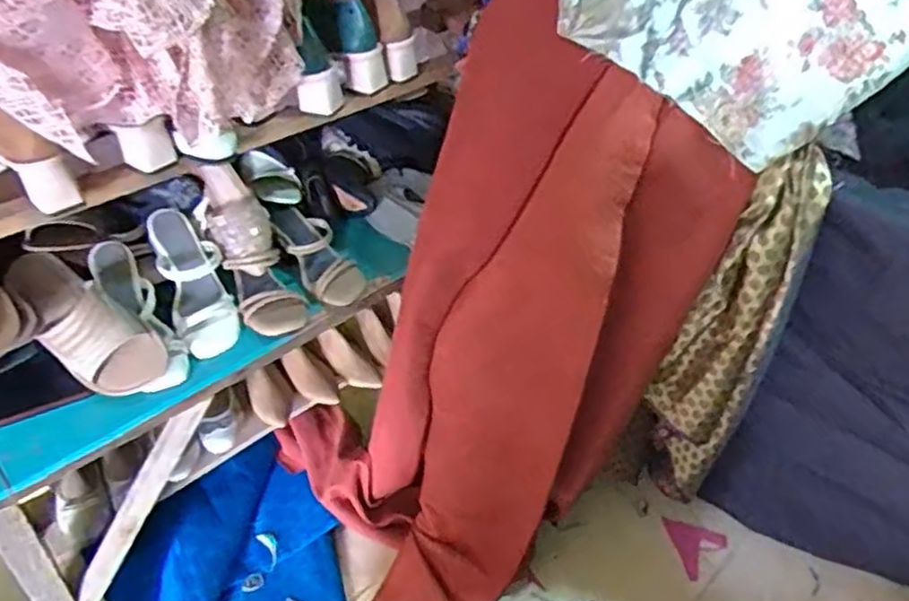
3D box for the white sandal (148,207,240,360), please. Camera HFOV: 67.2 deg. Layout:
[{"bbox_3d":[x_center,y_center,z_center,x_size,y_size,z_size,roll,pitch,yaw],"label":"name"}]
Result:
[{"bbox_3d":[-0.376,-0.031,0.984,0.088,0.062,0.229,-20,79,-25],"label":"white sandal"}]

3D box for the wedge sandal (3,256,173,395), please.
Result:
[{"bbox_3d":[-0.490,0.026,0.892,0.241,0.071,0.101,39,52,9],"label":"wedge sandal"}]

